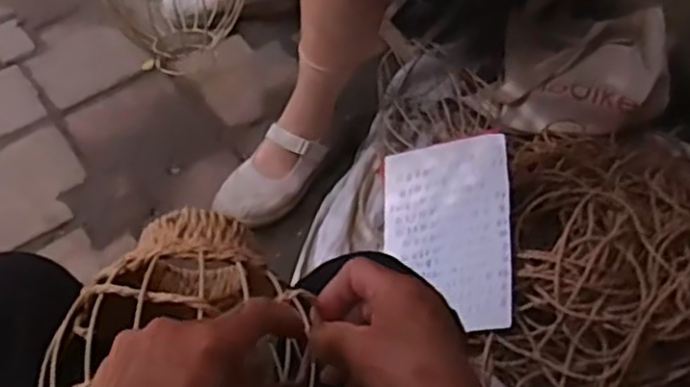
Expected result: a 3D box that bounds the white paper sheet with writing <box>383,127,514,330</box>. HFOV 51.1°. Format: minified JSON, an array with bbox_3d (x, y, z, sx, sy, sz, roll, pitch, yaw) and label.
[{"bbox_3d":[0.132,0.054,0.969,0.189,0.012,0.258,-11,67,34],"label":"white paper sheet with writing"}]

